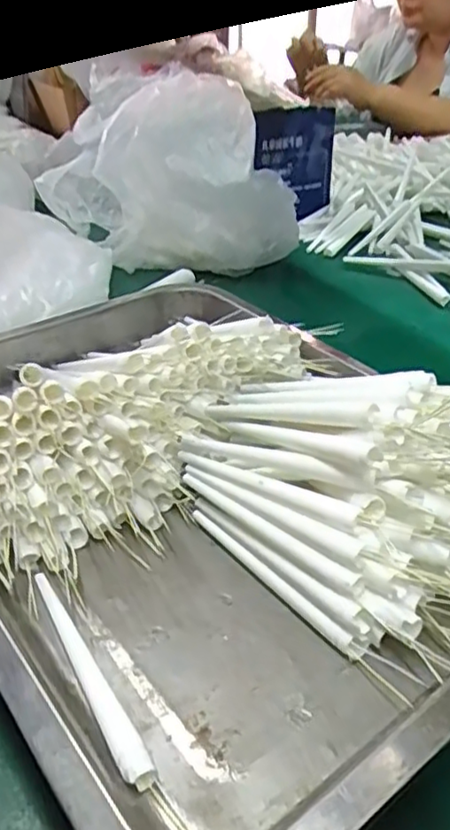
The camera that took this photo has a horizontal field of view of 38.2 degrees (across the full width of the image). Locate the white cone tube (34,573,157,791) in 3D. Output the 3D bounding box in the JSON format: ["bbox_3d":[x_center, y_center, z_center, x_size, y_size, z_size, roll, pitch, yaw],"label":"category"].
[{"bbox_3d":[-0.056,0.101,0.263,0.011,0.010,0.111,-18,37,-24],"label":"white cone tube"}]

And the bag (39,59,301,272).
[{"bbox_3d":[-0.052,-0.247,0.649,0.249,0.162,0.167,4,33,7],"label":"bag"}]

